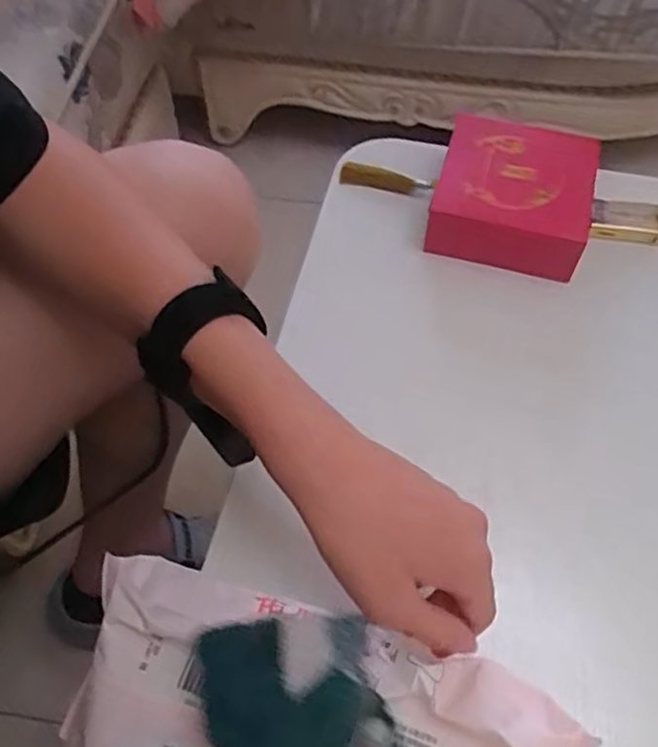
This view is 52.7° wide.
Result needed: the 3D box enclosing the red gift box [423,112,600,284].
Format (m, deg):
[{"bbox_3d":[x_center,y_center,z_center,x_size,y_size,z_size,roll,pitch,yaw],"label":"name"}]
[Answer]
[{"bbox_3d":[0.143,-0.139,0.514,0.112,0.052,0.106,15,61,9],"label":"red gift box"}]

